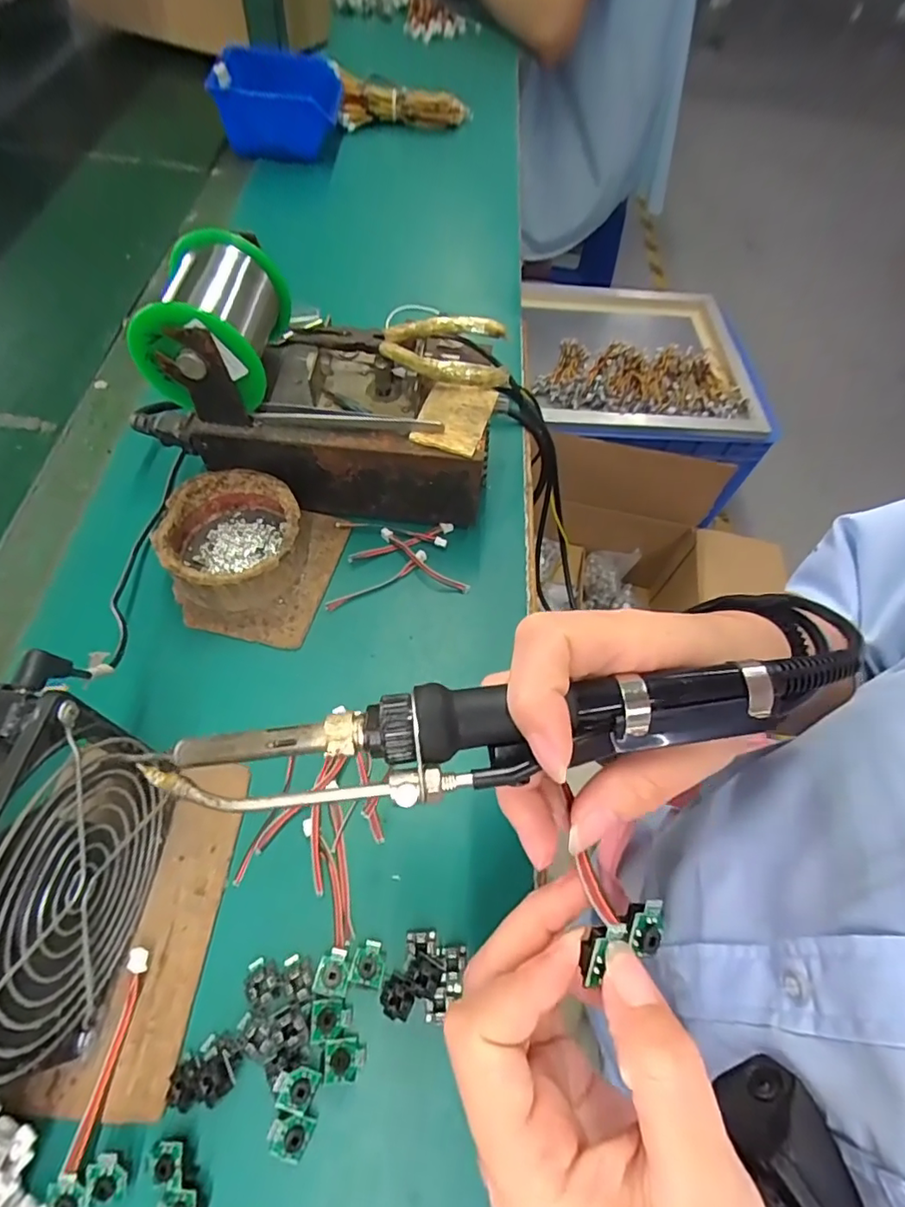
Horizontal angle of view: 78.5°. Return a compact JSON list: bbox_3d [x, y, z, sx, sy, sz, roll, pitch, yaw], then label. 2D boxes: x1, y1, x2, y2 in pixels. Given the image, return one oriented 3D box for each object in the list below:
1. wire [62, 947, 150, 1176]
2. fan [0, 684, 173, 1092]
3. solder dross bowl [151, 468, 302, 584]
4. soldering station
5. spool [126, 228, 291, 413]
[{"bbox_3d":[-0.144,0.188,0.233,0.008,0.009,0.072,6,60,0],"label":"wire"},{"bbox_3d":[-0.153,0.108,0.212,0.028,0.127,0.117,7,60,1],"label":"fan"},{"bbox_3d":[-0.138,-0.040,0.349,0.081,0.041,0.082,2,60,-3],"label":"solder dross bowl"},{"bbox_3d":[-0.083,-0.139,0.358,0.224,0.134,0.110,4,60,-1],"label":"soldering station"},{"bbox_3d":[-0.138,-0.163,0.318,0.073,0.058,0.081,5,60,-3],"label":"spool"}]

